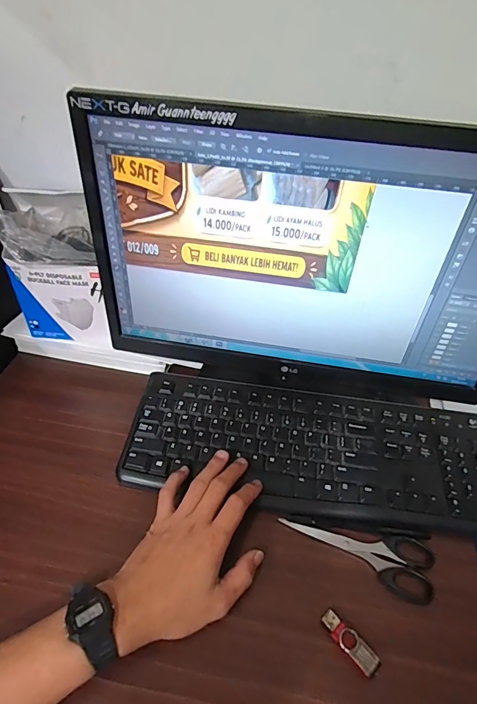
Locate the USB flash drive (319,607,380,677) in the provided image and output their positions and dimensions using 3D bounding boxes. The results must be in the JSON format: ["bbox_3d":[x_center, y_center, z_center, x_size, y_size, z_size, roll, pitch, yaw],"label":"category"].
[{"bbox_3d":[0.096,0.248,0.339,0.018,0.008,0.053,-34,57,-27],"label":"USB flash drive"}]

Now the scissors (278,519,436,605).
[{"bbox_3d":[0.121,0.193,0.402,0.150,0.004,0.056,21,52,17],"label":"scissors"}]

